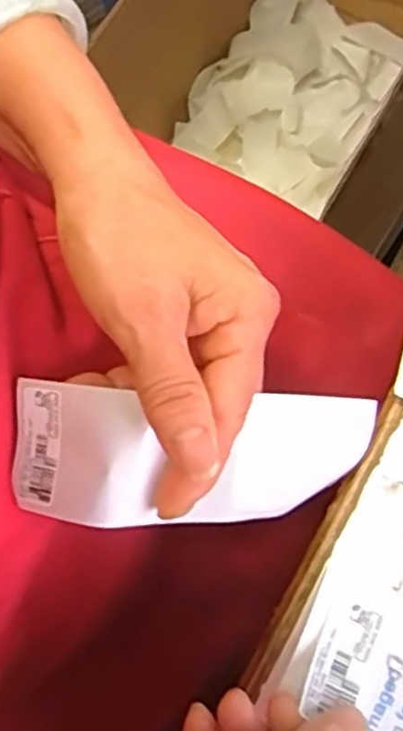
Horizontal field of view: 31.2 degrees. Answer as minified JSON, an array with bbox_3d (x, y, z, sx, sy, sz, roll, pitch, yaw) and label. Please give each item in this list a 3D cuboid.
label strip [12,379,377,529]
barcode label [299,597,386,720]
[{"bbox_3d":[-0.002,0.034,0.281,0.137,0.033,0.053,0,80,-9],"label":"label strip"},{"bbox_3d":[0.051,0.103,0.256,0.019,0.004,0.037,25,70,3],"label":"barcode label"}]

